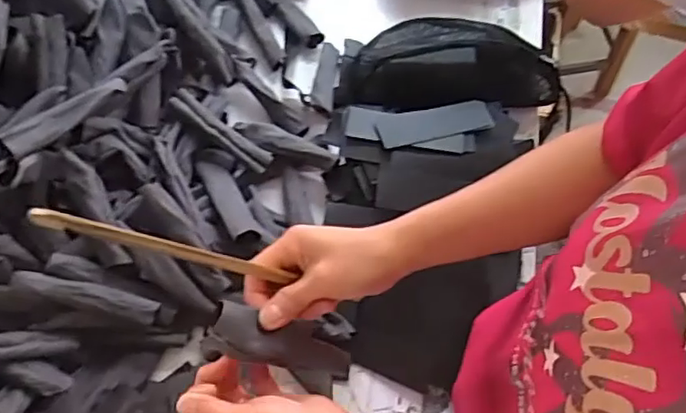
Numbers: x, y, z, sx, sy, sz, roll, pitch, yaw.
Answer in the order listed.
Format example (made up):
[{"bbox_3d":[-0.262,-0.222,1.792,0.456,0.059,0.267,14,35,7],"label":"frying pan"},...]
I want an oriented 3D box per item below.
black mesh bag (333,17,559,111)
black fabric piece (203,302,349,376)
[{"bbox_3d":[0.145,-0.218,0.864,0.304,0.072,0.164,-1,66,-1],"label":"black mesh bag"},{"bbox_3d":[-0.044,0.112,0.499,0.022,0.147,0.038,-17,58,40],"label":"black fabric piece"}]

